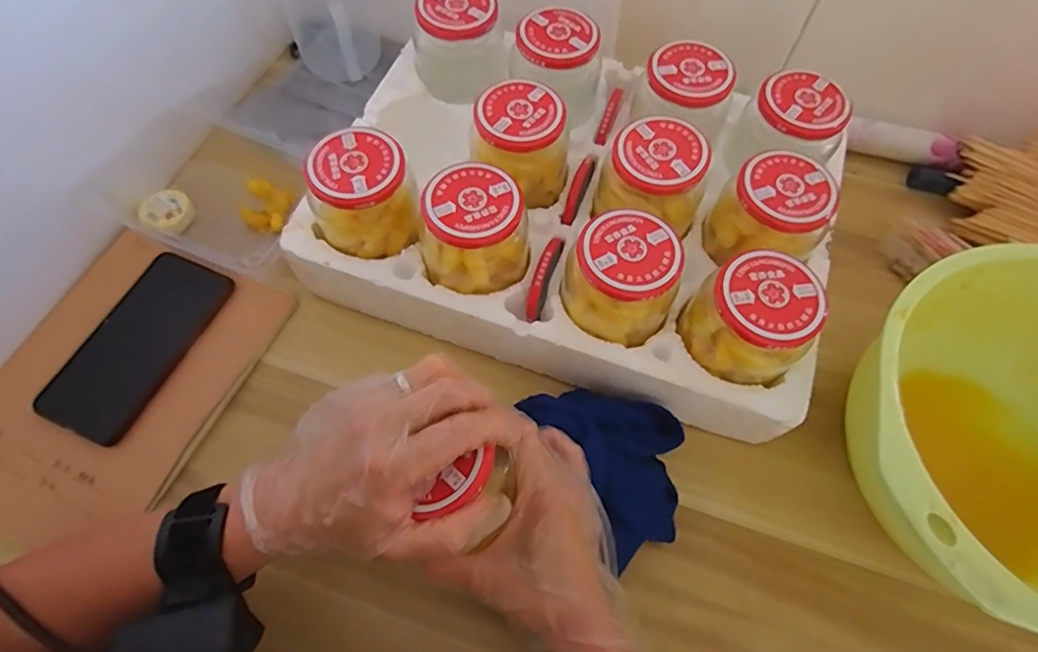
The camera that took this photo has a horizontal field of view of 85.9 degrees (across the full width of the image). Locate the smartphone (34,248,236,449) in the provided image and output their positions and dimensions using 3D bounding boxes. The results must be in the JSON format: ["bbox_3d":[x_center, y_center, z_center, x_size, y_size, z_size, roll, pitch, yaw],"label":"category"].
[{"bbox_3d":[-0.318,0.012,0.464,0.073,0.016,0.162,23,66,10],"label":"smartphone"}]

